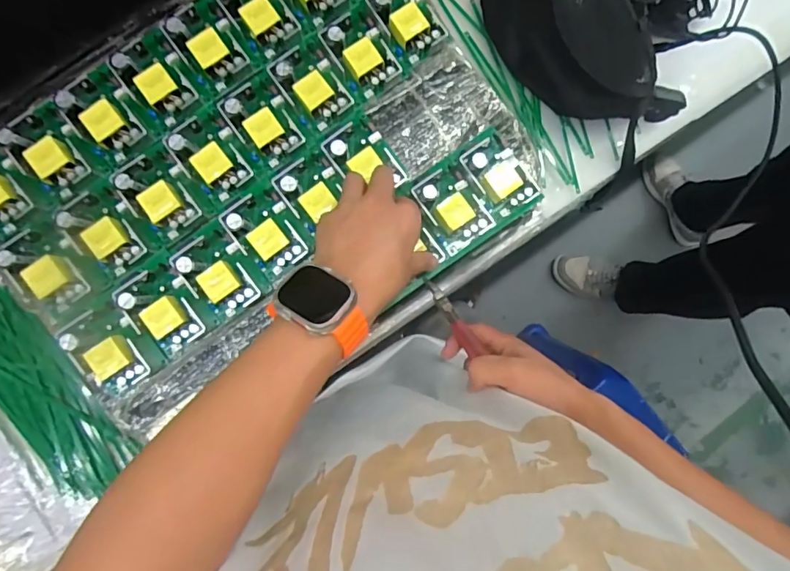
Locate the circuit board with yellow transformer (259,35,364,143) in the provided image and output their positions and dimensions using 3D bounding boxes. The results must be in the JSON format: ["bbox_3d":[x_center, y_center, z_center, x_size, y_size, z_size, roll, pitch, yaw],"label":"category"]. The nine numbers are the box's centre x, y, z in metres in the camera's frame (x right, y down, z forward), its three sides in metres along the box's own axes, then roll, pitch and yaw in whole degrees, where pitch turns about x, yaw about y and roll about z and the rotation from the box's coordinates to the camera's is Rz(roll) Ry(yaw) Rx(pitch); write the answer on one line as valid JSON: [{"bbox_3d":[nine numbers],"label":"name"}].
[{"bbox_3d":[-0.080,-0.195,0.474,0.060,0.029,0.086,-36,91,-6],"label":"circuit board with yellow transformer"}]

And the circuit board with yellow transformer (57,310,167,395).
[{"bbox_3d":[-0.258,0.061,0.441,0.058,0.033,0.074,-40,91,-6],"label":"circuit board with yellow transformer"}]

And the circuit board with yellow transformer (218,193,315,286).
[{"bbox_3d":[-0.120,-0.044,0.459,0.081,0.029,0.052,45,84,-2],"label":"circuit board with yellow transformer"}]

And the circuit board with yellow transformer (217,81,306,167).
[{"bbox_3d":[-0.125,-0.152,0.462,0.048,0.028,0.073,-38,91,-6],"label":"circuit board with yellow transformer"}]

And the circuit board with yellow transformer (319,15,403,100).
[{"bbox_3d":[-0.030,-0.225,0.478,0.054,0.030,0.071,-40,91,-6],"label":"circuit board with yellow transformer"}]

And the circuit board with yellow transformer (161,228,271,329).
[{"bbox_3d":[-0.168,-0.009,0.454,0.058,0.029,0.089,-40,91,-6],"label":"circuit board with yellow transformer"}]

